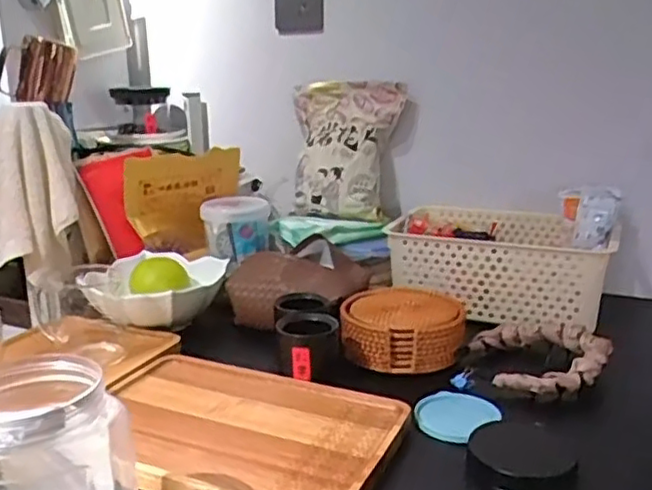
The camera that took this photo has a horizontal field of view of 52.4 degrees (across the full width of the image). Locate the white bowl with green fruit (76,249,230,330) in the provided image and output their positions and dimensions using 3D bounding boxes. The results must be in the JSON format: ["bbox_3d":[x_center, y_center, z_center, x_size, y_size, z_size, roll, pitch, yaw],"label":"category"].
[{"bbox_3d":[-0.216,0.063,0.887,0.154,0.070,0.167,0,16,0],"label":"white bowl with green fruit"}]

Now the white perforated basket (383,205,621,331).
[{"bbox_3d":[0.252,0.021,0.951,0.281,0.106,0.210,7,17,24],"label":"white perforated basket"}]

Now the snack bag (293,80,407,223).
[{"bbox_3d":[0.024,-0.160,1.088,0.190,0.230,0.054,5,-13,24],"label":"snack bag"}]

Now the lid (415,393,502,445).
[{"bbox_3d":[0.127,0.165,0.651,0.077,0.016,0.078,0,16,0],"label":"lid"}]

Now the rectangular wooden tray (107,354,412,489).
[{"bbox_3d":[-0.088,0.168,0.620,0.299,0.014,0.195,7,17,25],"label":"rectangular wooden tray"}]

